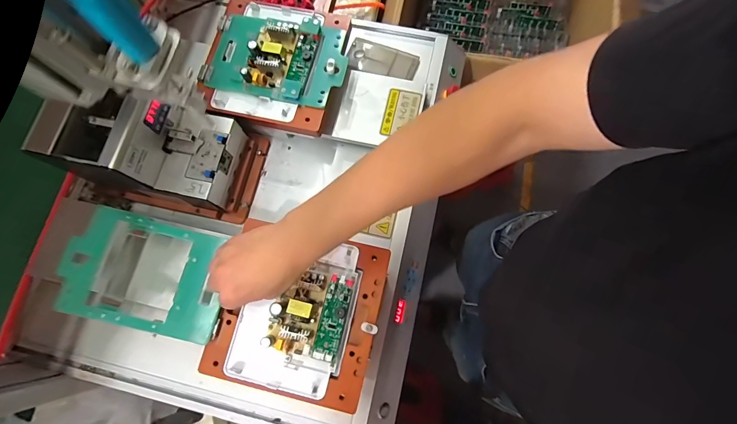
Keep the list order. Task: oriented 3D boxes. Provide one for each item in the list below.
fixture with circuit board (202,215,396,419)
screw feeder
[{"bbox_3d":[-0.087,0.122,0.437,0.191,0.039,0.195,13,77,4],"label":"fixture with circuit board"},{"bbox_3d":[-0.281,-0.090,0.478,0.174,0.129,0.122,9,76,3],"label":"screw feeder"}]

